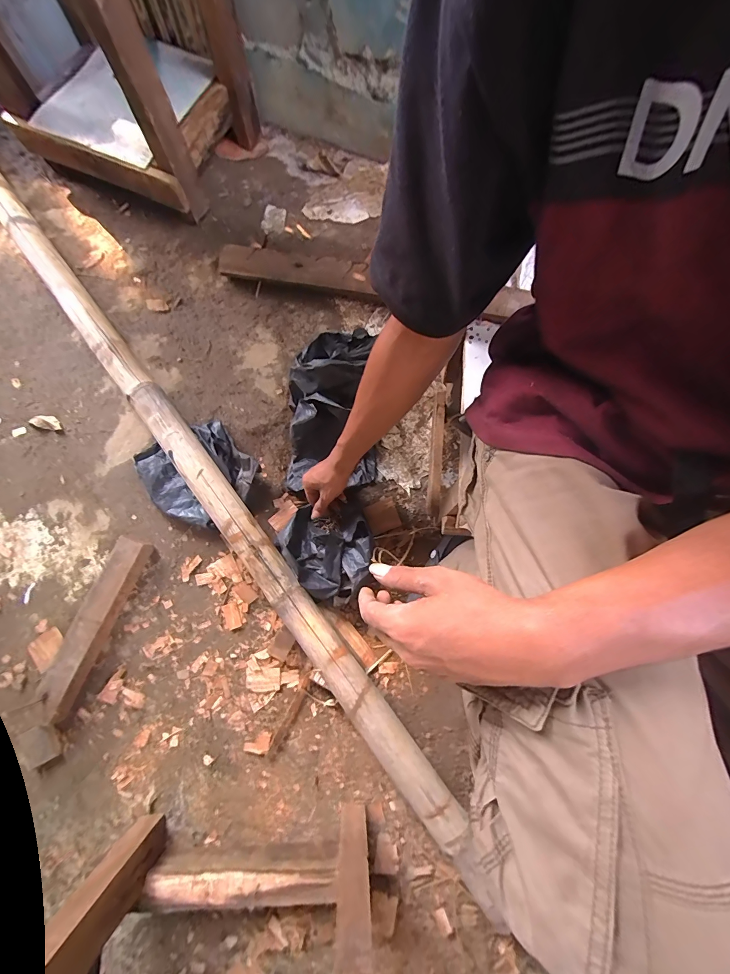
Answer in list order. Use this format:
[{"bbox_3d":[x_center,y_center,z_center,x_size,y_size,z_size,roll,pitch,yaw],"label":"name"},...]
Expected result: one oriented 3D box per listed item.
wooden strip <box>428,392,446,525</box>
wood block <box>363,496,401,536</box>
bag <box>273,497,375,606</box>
[{"bbox_3d":[0.136,-0.058,0.647,0.020,0.021,0.244,5,78,1],"label":"wooden strip"},{"bbox_3d":[0.034,0.059,0.684,0.064,0.013,0.060,-21,79,-5],"label":"wood block"},{"bbox_3d":[-0.068,0.118,0.644,0.158,0.077,0.182,-19,79,-5],"label":"bag"}]

